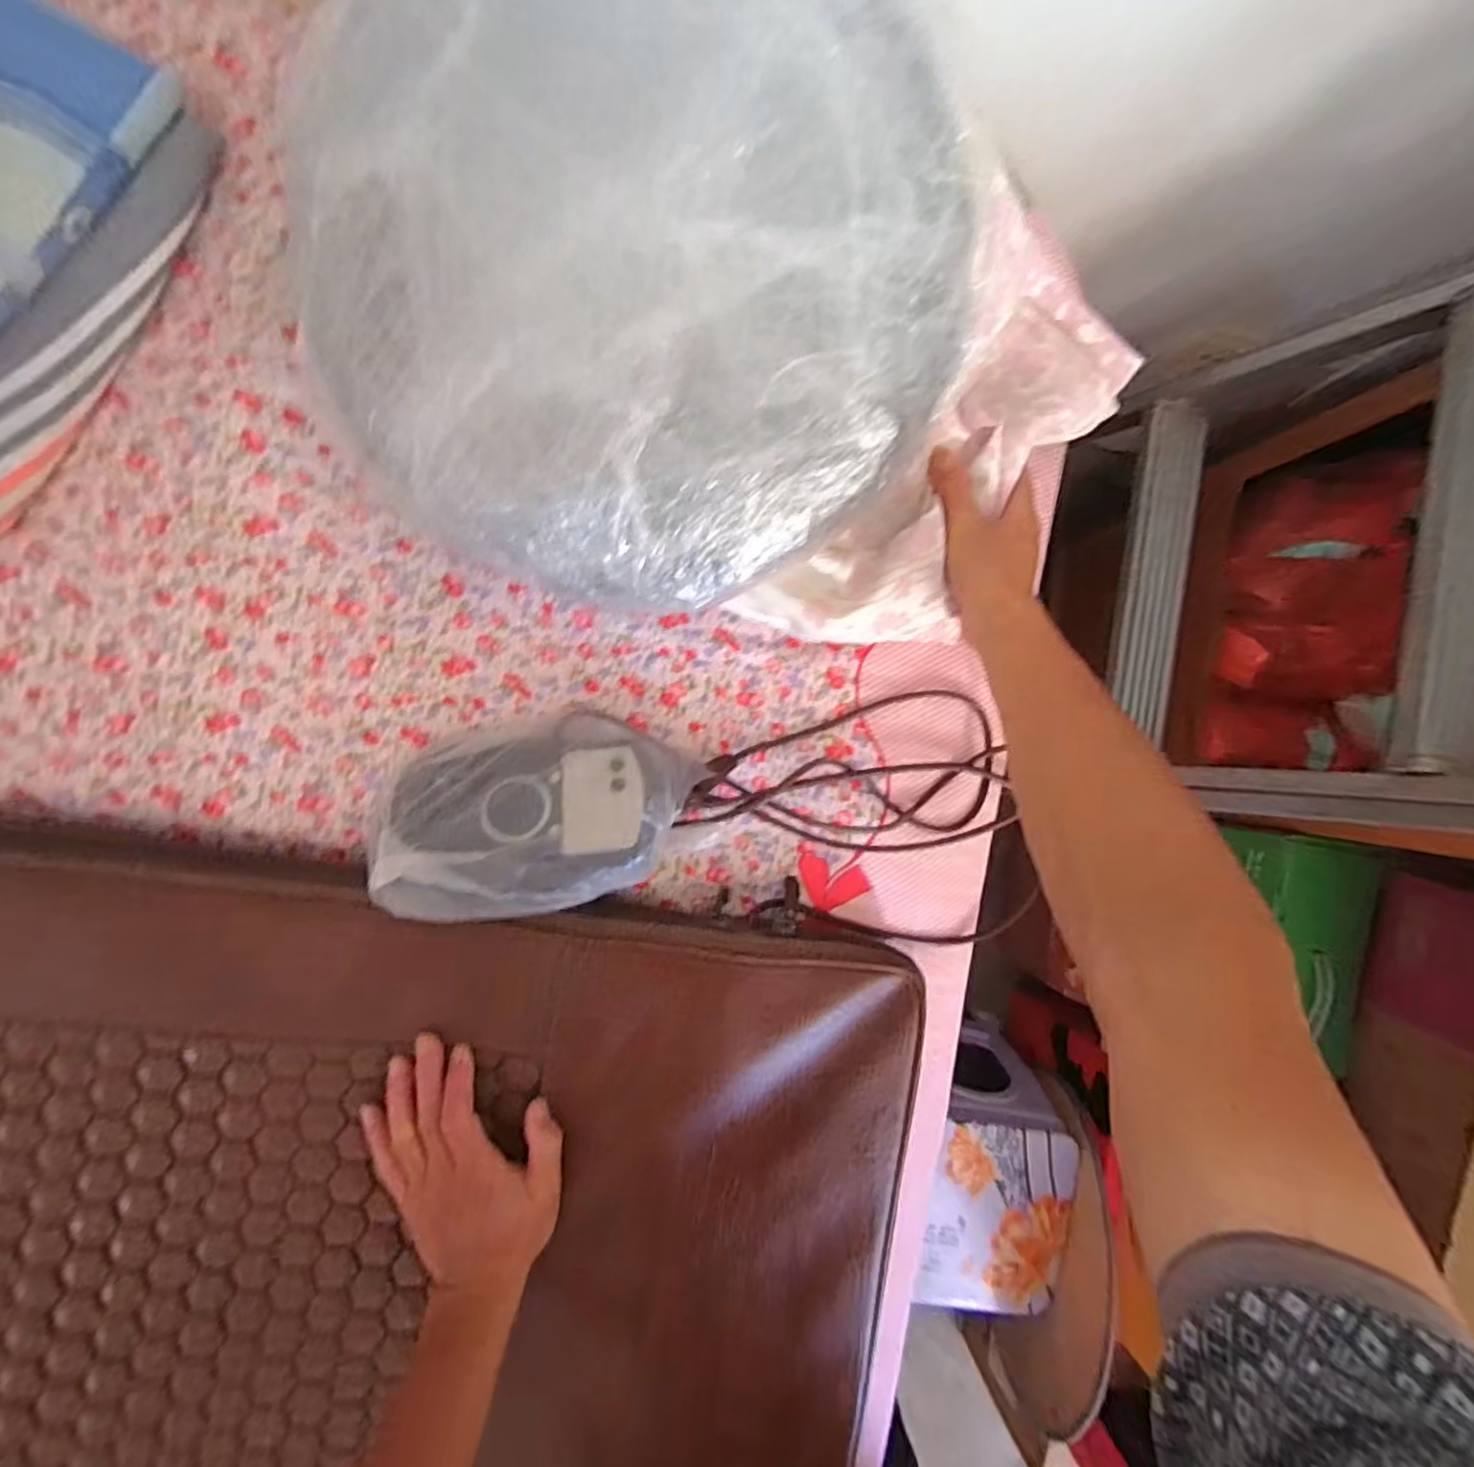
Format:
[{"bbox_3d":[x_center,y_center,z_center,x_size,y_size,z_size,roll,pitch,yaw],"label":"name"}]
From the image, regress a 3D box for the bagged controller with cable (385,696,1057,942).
[{"bbox_3d":[-0.011,0.056,0.502,0.482,0.089,0.209,9,89,-9],"label":"bagged controller with cable"}]

